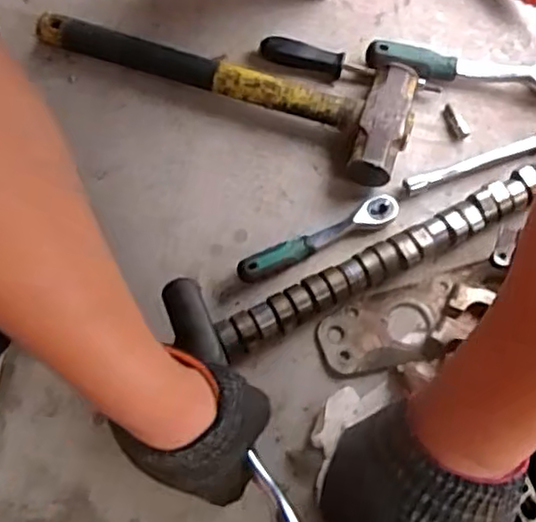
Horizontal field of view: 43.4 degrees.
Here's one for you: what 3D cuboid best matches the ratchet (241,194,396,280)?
[{"bbox_3d":[0.043,-0.021,0.586,0.150,0.023,0.027,-24,74,-10],"label":"ratchet"}]

